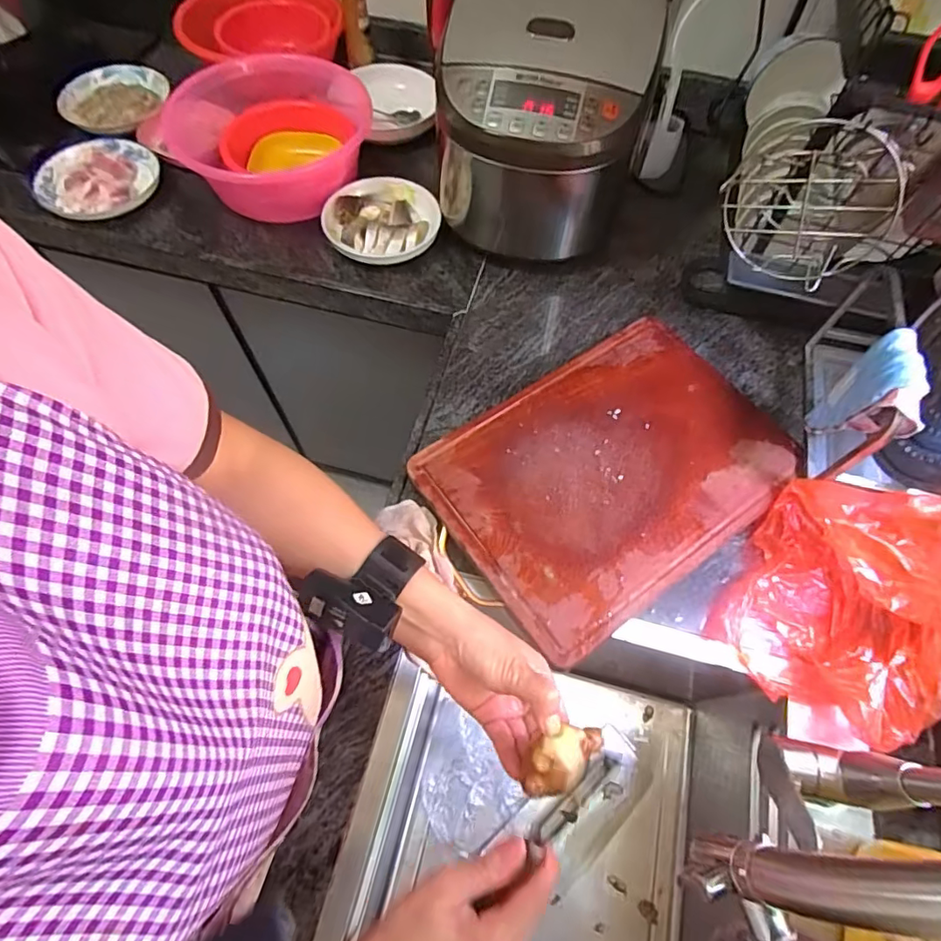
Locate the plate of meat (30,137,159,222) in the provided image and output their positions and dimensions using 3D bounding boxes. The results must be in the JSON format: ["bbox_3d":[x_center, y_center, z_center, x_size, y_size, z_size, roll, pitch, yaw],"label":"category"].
[{"bbox_3d":[-0.569,-0.450,0.815,0.176,0.024,0.187,0,64,-1],"label":"plate of meat"}]

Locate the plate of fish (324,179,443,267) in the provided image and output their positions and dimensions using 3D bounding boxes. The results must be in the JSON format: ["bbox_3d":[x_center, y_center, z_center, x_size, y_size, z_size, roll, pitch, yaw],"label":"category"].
[{"bbox_3d":[-0.132,-0.365,0.793,0.168,0.039,0.155,2,64,0],"label":"plate of fish"}]

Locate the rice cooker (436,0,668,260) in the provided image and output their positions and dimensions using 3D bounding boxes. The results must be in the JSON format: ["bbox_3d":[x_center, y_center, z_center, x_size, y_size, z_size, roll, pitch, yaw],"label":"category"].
[{"bbox_3d":[0.086,-0.464,0.714,0.251,0.269,0.276,10,64,4],"label":"rice cooker"}]

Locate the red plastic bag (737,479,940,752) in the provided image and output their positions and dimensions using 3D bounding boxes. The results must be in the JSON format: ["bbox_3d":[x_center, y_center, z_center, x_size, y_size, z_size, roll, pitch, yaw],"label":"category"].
[{"bbox_3d":[0.371,0.124,0.515,0.158,0.122,0.223,27,66,11],"label":"red plastic bag"}]

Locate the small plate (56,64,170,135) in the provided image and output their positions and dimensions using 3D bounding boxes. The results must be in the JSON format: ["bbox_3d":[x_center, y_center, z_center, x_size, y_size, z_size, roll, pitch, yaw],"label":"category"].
[{"bbox_3d":[-0.611,-0.637,0.918,0.154,0.022,0.164,0,64,-1],"label":"small plate"}]

